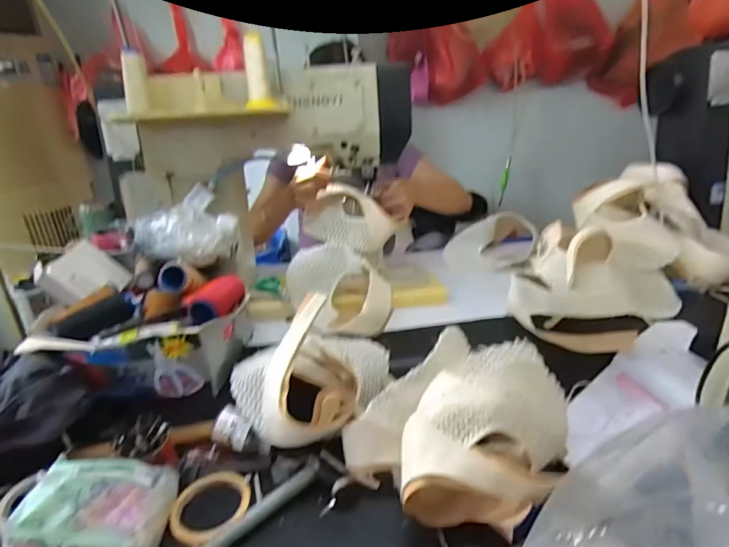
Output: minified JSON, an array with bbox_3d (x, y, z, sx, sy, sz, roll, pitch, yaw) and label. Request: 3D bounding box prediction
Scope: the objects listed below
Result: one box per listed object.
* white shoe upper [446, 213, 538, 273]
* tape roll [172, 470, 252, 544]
[{"bbox_3d":[0.303,-0.074,1.090,0.213,0.134,0.079,-3,23,3],"label":"white shoe upper"},{"bbox_3d":[-0.193,0.290,0.551,0.094,0.015,0.086,-3,23,1],"label":"tape roll"}]

